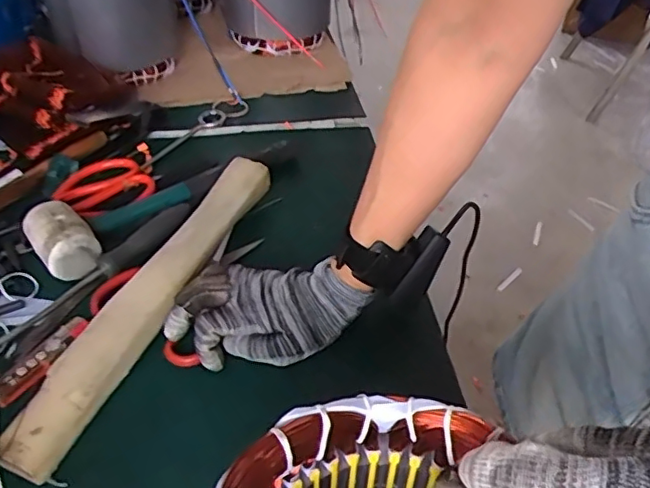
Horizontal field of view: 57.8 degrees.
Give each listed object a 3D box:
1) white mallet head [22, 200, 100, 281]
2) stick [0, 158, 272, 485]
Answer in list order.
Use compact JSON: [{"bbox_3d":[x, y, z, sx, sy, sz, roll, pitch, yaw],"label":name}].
[{"bbox_3d":[-0.236,-0.005,0.528,0.050,0.044,0.070,-28,51,-29],"label":"white mallet head"},{"bbox_3d":[-0.139,0.035,0.495,0.043,0.029,0.334,18,45,16],"label":"stick"}]

